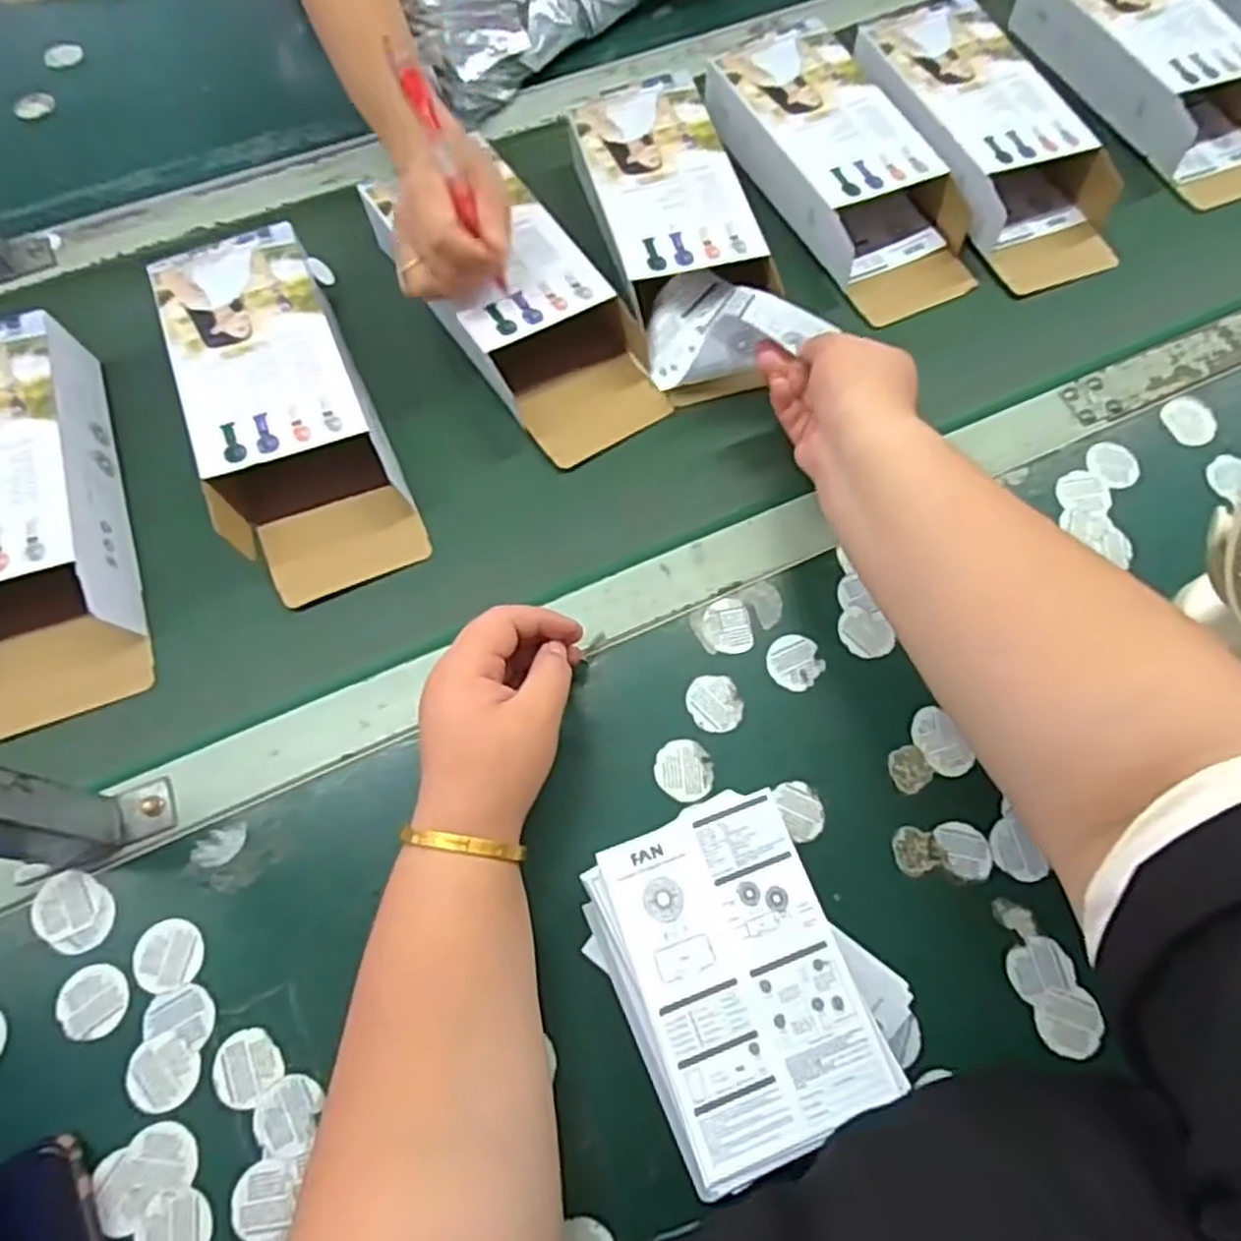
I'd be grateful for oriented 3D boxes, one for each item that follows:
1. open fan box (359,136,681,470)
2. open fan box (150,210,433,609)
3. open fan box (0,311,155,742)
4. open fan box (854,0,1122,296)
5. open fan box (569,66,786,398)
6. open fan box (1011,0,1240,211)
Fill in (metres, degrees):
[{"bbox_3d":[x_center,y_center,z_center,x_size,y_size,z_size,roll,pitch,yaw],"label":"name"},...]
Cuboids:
[{"bbox_3d":[-0.072,-0.223,0.528,0.118,0.053,0.243,-34,73,-13],"label":"open fan box"},{"bbox_3d":[-0.216,-0.137,0.494,0.105,0.054,0.248,-23,71,-9],"label":"open fan box"},{"bbox_3d":[-0.369,-0.063,0.464,0.111,0.056,0.252,-18,70,-8],"label":"open fan box"},{"bbox_3d":[0.276,-0.364,0.582,0.113,0.057,0.247,-25,71,-10],"label":"open fan box"},{"bbox_3d":[0.033,-0.287,0.554,0.110,0.053,0.217,-14,70,-6],"label":"open fan box"},{"bbox_3d":[0.423,-0.440,0.605,0.111,0.064,0.243,-25,67,-14],"label":"open fan box"}]

